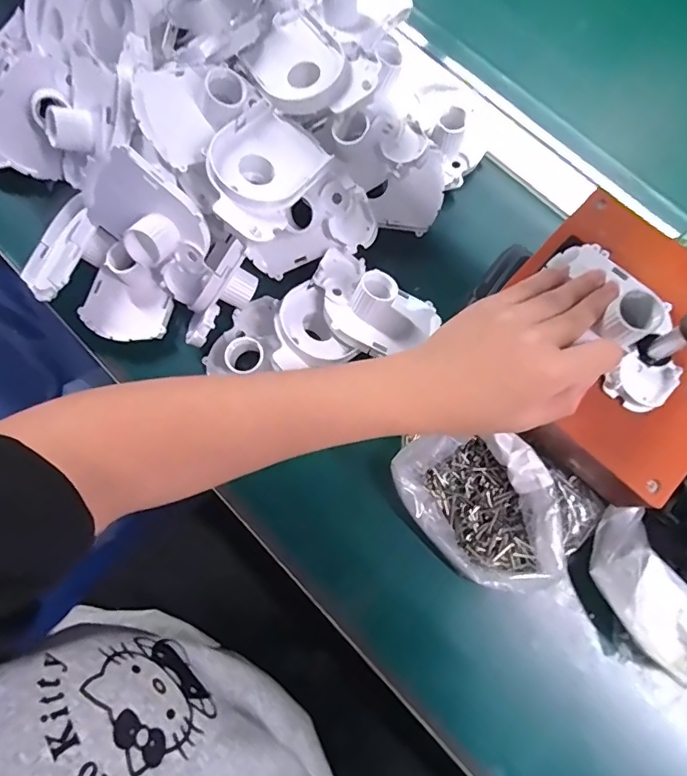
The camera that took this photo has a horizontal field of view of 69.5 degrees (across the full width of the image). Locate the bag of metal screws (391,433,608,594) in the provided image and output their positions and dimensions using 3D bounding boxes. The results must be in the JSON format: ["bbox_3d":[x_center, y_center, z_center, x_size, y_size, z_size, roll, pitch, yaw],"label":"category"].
[{"bbox_3d":[0.098,0.079,0.330,0.132,0.035,0.089,29,77,7],"label":"bag of metal screws"}]

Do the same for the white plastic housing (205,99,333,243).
[{"bbox_3d":[-0.054,-0.144,0.327,0.063,0.023,0.094,30,77,7],"label":"white plastic housing"}]

